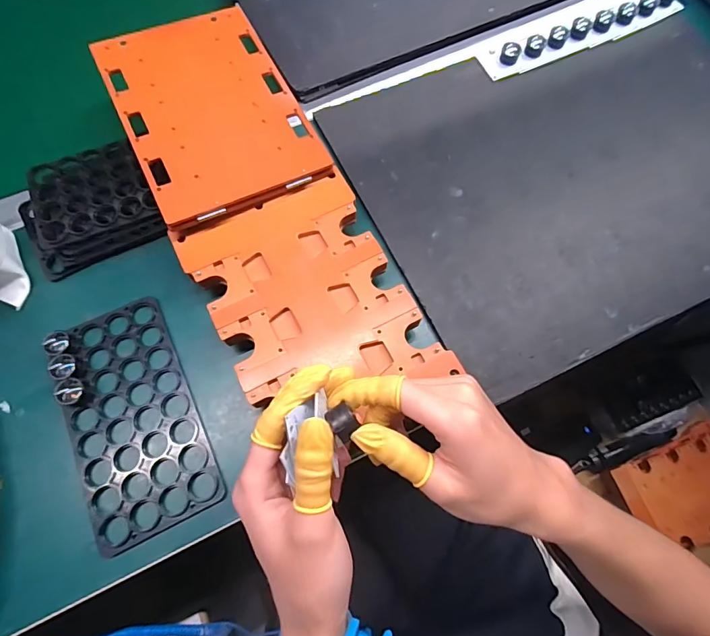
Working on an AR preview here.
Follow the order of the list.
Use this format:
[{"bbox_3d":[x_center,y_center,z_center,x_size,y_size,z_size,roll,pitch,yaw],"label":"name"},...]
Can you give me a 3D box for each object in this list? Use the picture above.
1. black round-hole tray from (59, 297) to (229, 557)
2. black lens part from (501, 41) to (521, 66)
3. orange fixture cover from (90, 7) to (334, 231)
[{"bbox_3d":[-0.190,0.081,0.351,0.099,0.013,0.197,-25,74,-8],"label":"black round-hole tray"},{"bbox_3d":[0.182,-0.309,0.483,0.022,0.018,0.025,22,73,6],"label":"black lens part"},{"bbox_3d":[-0.143,-0.205,0.407,0.157,0.025,0.230,-26,74,-8],"label":"orange fixture cover"}]

